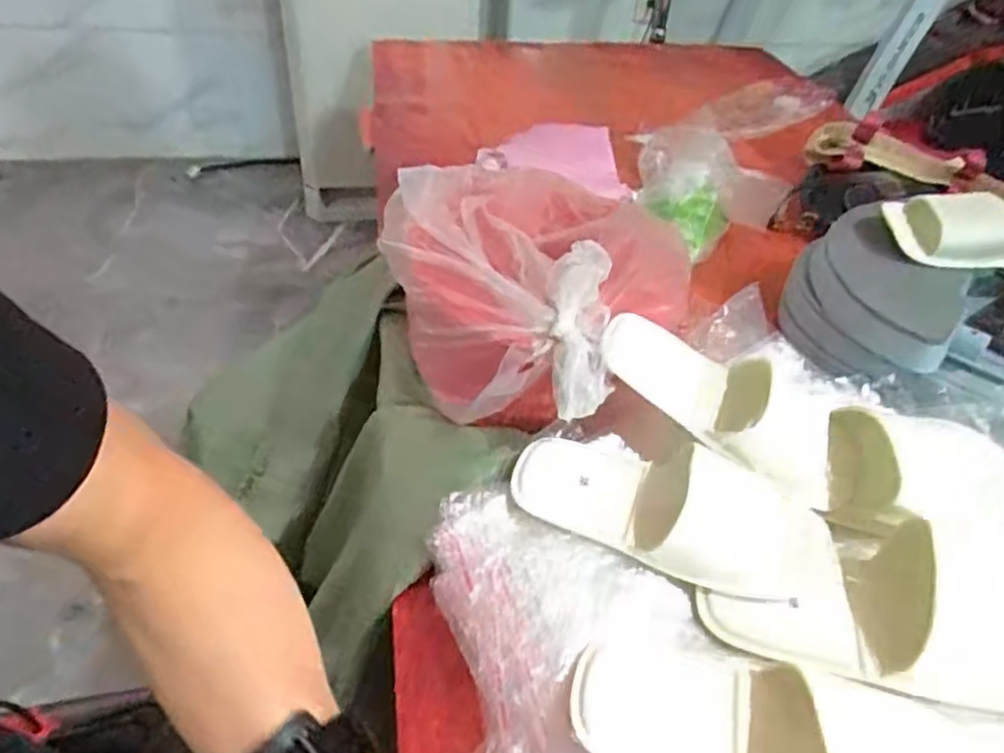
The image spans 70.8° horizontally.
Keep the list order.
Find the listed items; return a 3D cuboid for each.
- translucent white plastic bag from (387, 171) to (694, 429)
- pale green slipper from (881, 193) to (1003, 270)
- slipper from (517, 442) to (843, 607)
[{"bbox_3d":[0.025,-0.087,0.696,0.288,0.145,0.274,26,50,25],"label":"translucent white plastic bag"},{"bbox_3d":[0.516,-0.150,0.742,0.210,0.055,0.077,3,40,-2],"label":"pale green slipper"},{"bbox_3d":[0.127,0.091,0.523,0.234,0.050,0.095,19,42,16],"label":"slipper"}]

